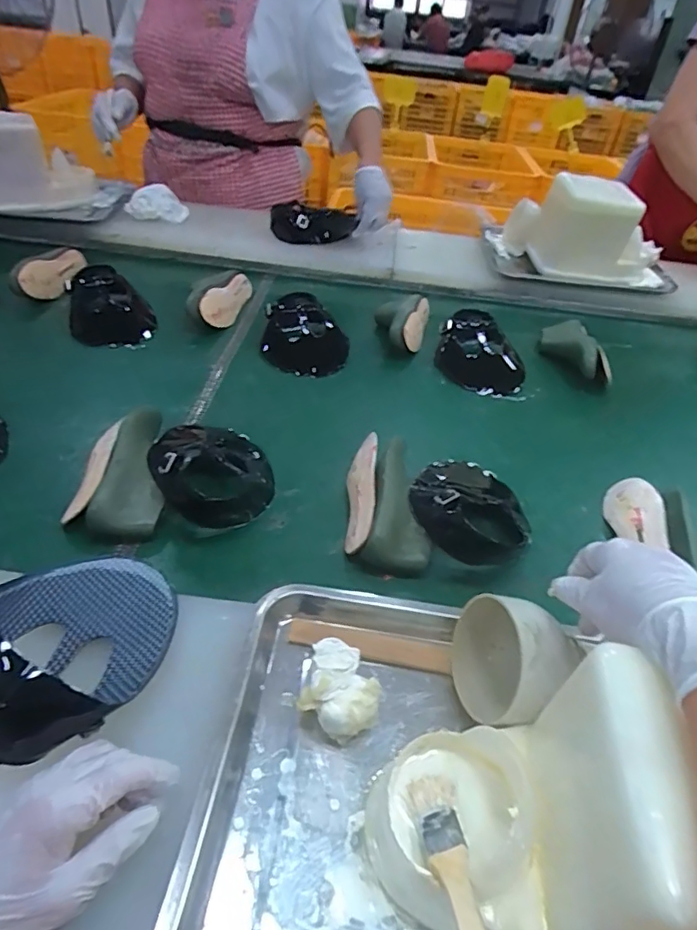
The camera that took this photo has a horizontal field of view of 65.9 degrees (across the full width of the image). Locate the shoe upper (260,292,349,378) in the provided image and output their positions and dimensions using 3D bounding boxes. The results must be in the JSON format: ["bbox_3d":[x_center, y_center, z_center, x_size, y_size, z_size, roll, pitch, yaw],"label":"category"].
[{"bbox_3d":[-0.074,-0.225,0.919,0.139,0.065,0.184,1,40,-5],"label":"shoe upper"}]

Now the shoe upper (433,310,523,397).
[{"bbox_3d":[0.224,-0.192,0.910,0.144,0.075,0.147,14,40,10],"label":"shoe upper"}]

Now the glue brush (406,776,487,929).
[{"bbox_3d":[0.058,0.219,0.271,0.023,0.010,0.145,0,15,-7],"label":"glue brush"}]

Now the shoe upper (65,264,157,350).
[{"bbox_3d":[-0.419,-0.282,0.946,0.136,0.071,0.186,-12,43,-20],"label":"shoe upper"}]

